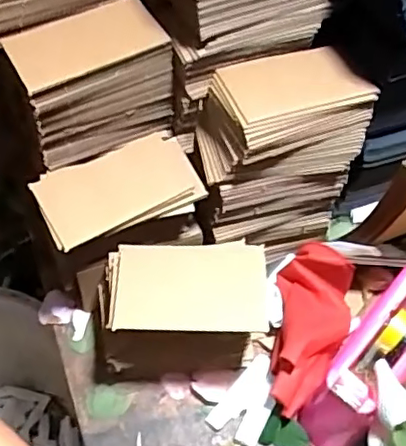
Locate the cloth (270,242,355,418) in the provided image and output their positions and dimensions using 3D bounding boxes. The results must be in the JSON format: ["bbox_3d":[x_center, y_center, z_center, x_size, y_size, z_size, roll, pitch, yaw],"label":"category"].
[{"bbox_3d":[0.115,0.107,0.608,0.077,0.046,0.173,8,56,4],"label":"cloth"}]

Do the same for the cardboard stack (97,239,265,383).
[{"bbox_3d":[-0.028,0.090,0.602,0.169,0.109,0.106,-1,56,-3],"label":"cardboard stack"}]

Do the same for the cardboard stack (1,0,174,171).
[{"bbox_3d":[-0.107,-0.136,0.584,0.142,0.109,0.083,-21,59,-15],"label":"cardboard stack"}]

